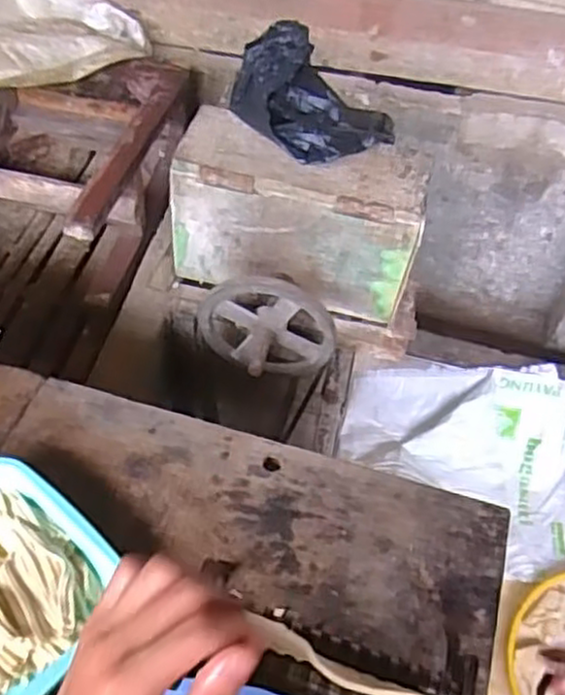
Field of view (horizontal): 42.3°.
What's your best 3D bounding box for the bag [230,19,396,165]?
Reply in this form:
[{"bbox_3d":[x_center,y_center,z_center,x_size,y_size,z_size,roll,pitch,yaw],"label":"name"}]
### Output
[{"bbox_3d":[0.040,-0.352,1.028,0.233,0.096,0.201,31,55,17],"label":"bag"}]

